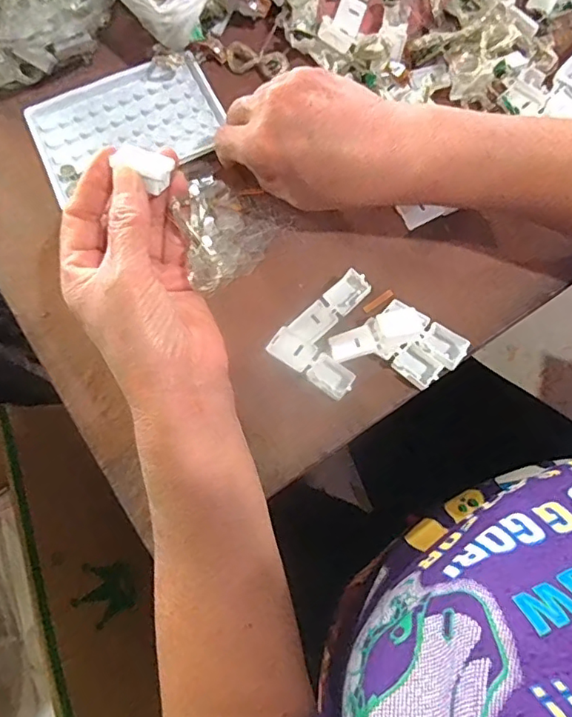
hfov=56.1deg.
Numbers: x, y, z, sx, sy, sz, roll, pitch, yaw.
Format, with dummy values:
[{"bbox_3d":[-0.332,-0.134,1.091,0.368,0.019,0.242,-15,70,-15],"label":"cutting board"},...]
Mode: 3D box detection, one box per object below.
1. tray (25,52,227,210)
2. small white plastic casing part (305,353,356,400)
[{"bbox_3d":[-0.115,-0.170,0.388,0.129,0.012,0.087,-21,74,-4],"label":"tray"},{"bbox_3d":[0.027,0.011,0.325,0.026,0.010,0.019,37,78,12],"label":"small white plastic casing part"}]

